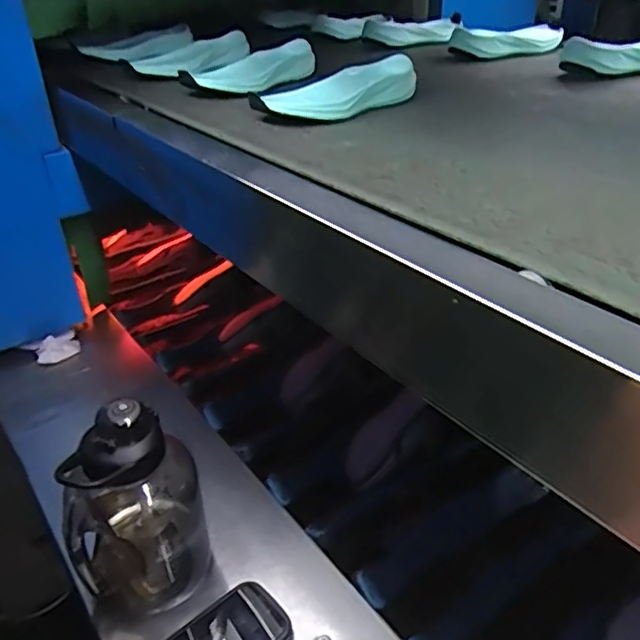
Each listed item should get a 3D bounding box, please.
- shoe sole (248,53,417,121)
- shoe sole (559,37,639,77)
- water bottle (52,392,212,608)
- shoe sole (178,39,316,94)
[{"bbox_3d":[0.021,-0.266,0.724,0.218,0.038,0.079,-27,39,-32],"label":"shoe sole"},{"bbox_3d":[0.447,-0.372,0.857,0.224,0.041,0.074,-16,35,-19],"label":"shoe sole"},{"bbox_3d":[-0.186,0.184,0.624,0.125,0.215,0.097,-7,33,-5],"label":"water bottle"},{"bbox_3d":[-0.097,-0.342,0.849,0.219,0.036,0.076,-26,39,-31],"label":"shoe sole"}]

